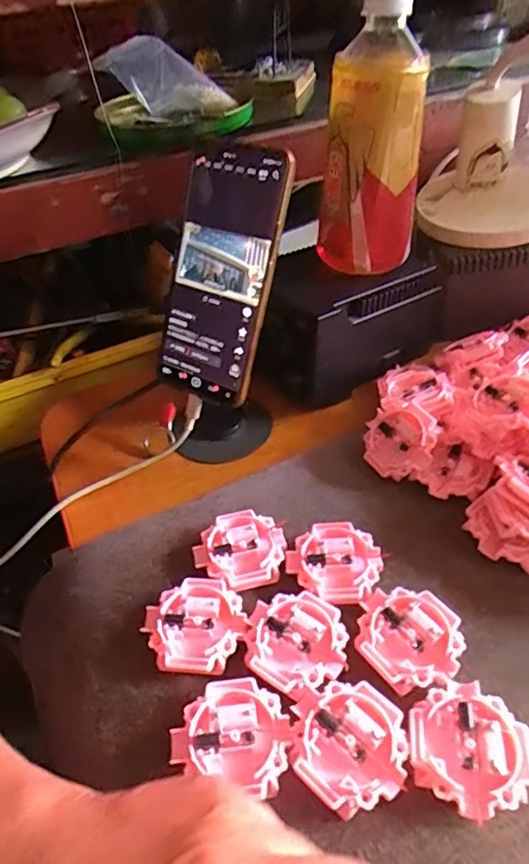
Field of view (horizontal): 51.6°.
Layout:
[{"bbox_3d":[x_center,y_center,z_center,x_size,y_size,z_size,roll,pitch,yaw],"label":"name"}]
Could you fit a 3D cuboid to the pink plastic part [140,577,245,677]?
[{"bbox_3d":[-0.039,0.106,0.303,0.053,0.011,0.052,0,43,5],"label":"pink plastic part"}]

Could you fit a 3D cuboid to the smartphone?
[{"bbox_3d":[-0.031,-0.104,0.369,0.076,0.163,0.013,23,19,27],"label":"smartphone"}]

